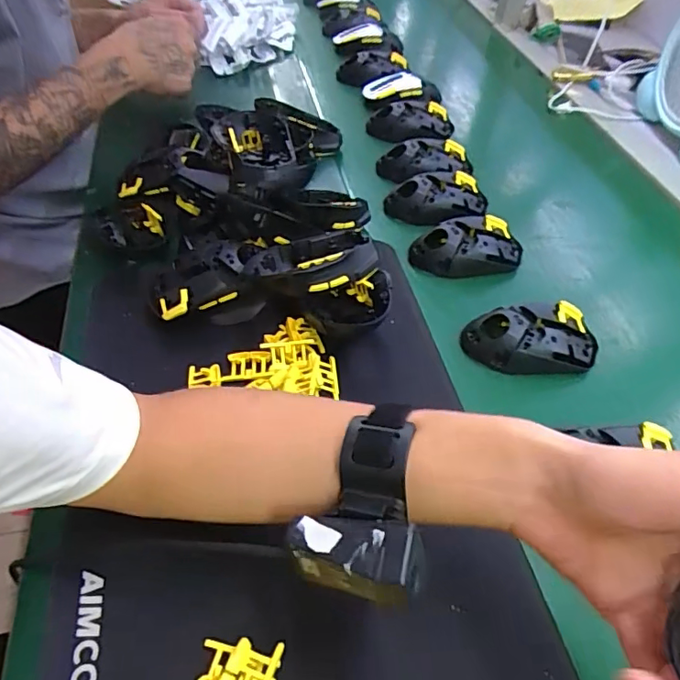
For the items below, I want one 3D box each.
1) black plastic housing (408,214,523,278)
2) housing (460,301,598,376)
[{"bbox_3d":[0.133,-0.099,0.553,0.115,0.032,0.063,-6,49,-10],"label":"black plastic housing"},{"bbox_3d":[0.172,-0.003,0.471,0.119,0.033,0.062,-4,49,-9],"label":"housing"}]

